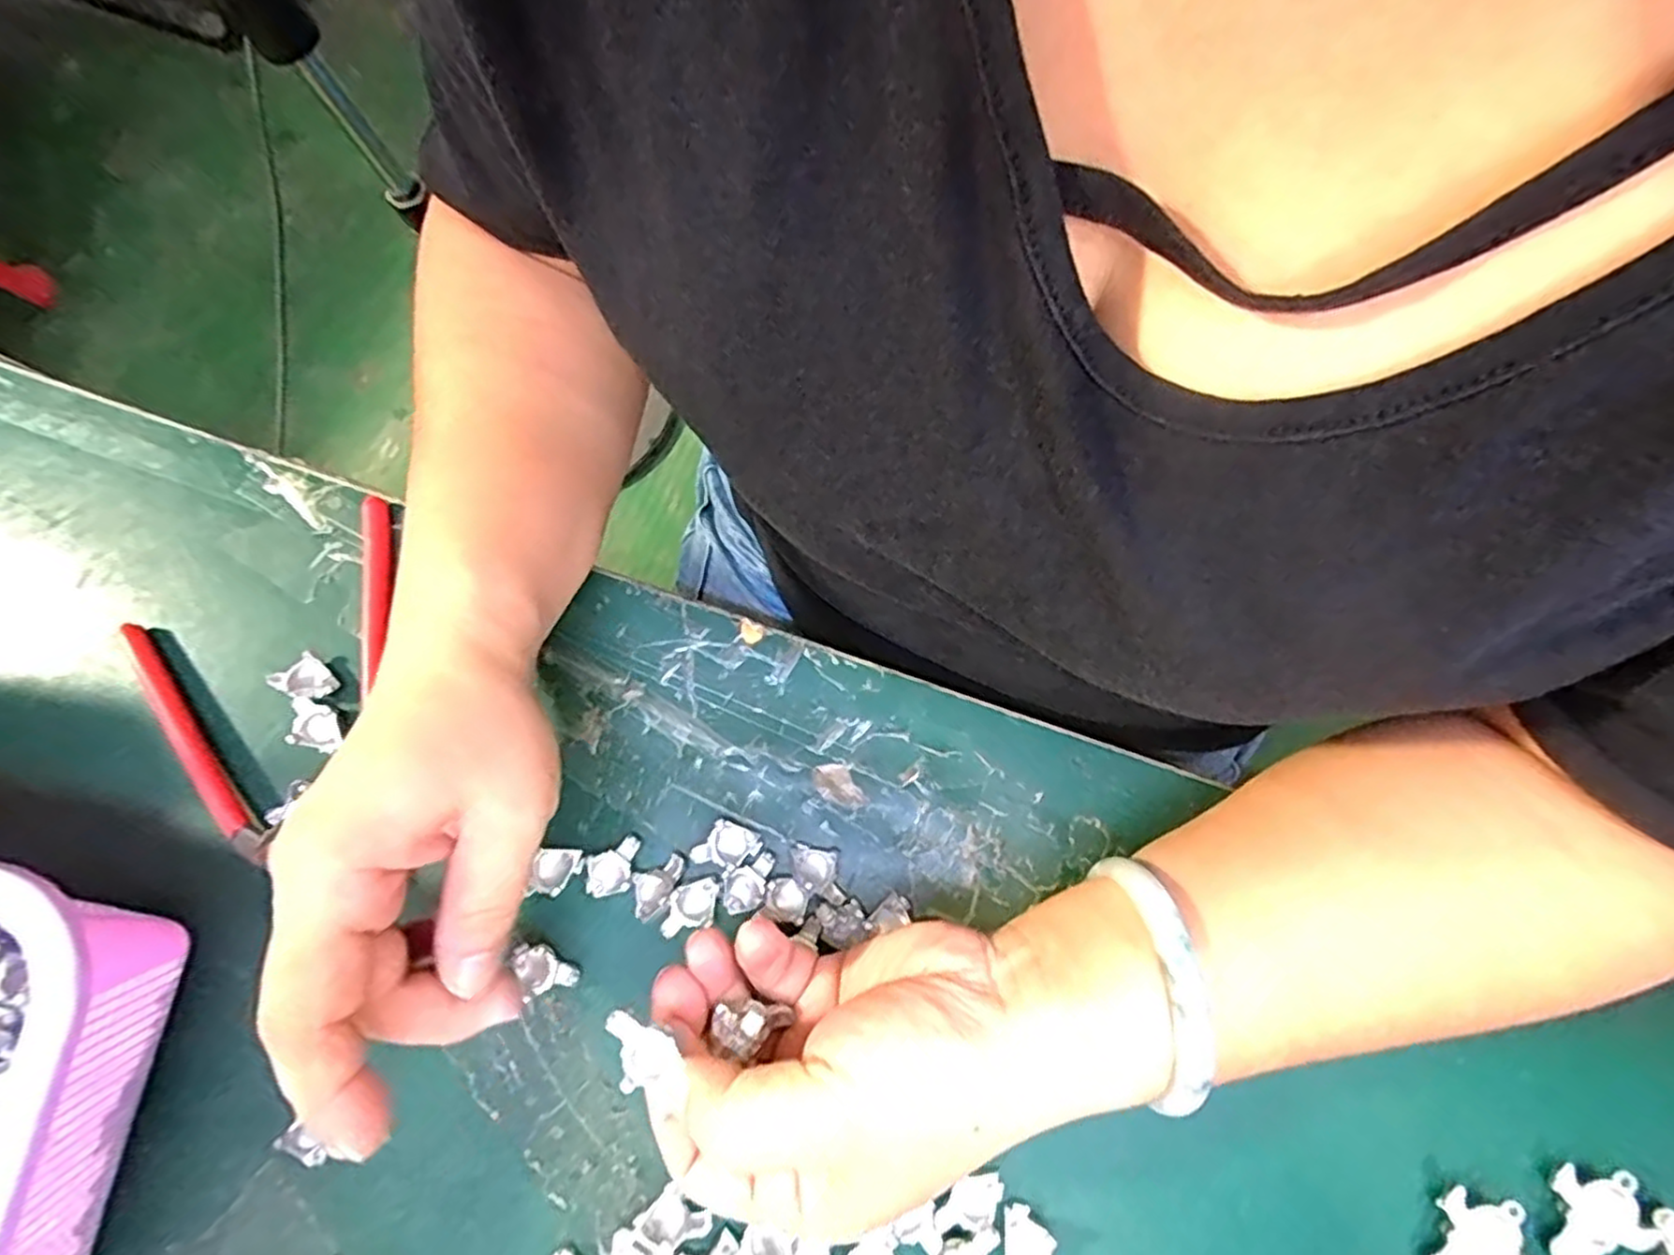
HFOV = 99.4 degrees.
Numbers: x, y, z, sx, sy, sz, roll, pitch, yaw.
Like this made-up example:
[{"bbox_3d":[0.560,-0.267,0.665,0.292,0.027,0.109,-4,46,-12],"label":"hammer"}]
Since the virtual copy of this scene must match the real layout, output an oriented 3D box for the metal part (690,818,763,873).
[{"bbox_3d":[-0.041,0.081,0.261,0.022,0.008,0.017,22,81,4],"label":"metal part"}]

